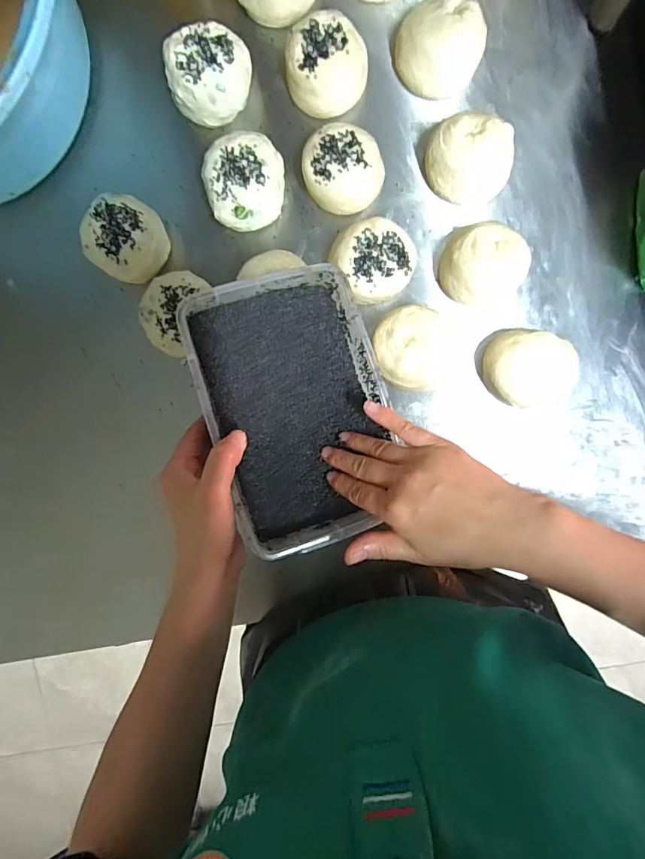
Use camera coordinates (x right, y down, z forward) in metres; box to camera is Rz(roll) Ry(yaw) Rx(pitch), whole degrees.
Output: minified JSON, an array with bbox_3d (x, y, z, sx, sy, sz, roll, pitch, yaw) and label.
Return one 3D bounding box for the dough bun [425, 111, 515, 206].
[{"bbox_3d":[0.136,-0.251,0.415,0.074,0.043,0.066,5,94,3],"label":"dough bun"}]

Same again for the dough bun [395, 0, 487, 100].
[{"bbox_3d":[0.108,-0.356,0.413,0.074,0.044,0.070,1,93,4],"label":"dough bun"}]

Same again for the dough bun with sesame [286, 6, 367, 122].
[{"bbox_3d":[0.003,-0.345,0.420,0.073,0.041,0.070,0,93,4],"label":"dough bun with sesame"}]

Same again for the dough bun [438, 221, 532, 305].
[{"bbox_3d":[0.153,-0.155,0.417,0.078,0.043,0.069,-11,93,4],"label":"dough bun"}]

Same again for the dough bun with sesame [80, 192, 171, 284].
[{"bbox_3d":[-0.188,-0.185,0.437,0.069,0.057,0.072,0,93,4],"label":"dough bun with sesame"}]

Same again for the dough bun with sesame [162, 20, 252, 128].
[{"bbox_3d":[-0.107,-0.338,0.421,0.076,0.045,0.069,-20,92,5],"label":"dough bun with sesame"}]

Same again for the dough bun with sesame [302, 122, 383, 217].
[{"bbox_3d":[0.018,-0.248,0.422,0.071,0.044,0.079,-40,90,5],"label":"dough bun with sesame"}]

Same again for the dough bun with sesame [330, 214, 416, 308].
[{"bbox_3d":[0.052,-0.163,0.429,0.072,0.038,0.075,0,93,4],"label":"dough bun with sesame"}]

